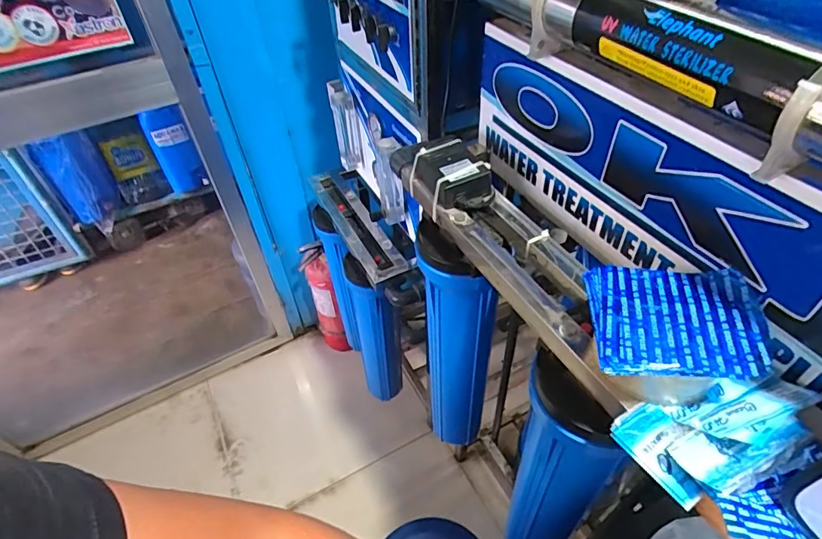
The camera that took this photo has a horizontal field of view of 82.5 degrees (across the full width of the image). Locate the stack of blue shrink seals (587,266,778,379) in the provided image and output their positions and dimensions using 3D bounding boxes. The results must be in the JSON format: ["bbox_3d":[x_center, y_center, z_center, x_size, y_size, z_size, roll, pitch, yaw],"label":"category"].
[{"bbox_3d":[0.205,0.036,0.362,0.120,0.015,0.103,4,46,6],"label":"stack of blue shrink seals"}]

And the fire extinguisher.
[{"bbox_3d":[-0.278,0.123,1.534,0.079,0.472,0.102,-23,49,-19],"label":"fire extinguisher"}]

